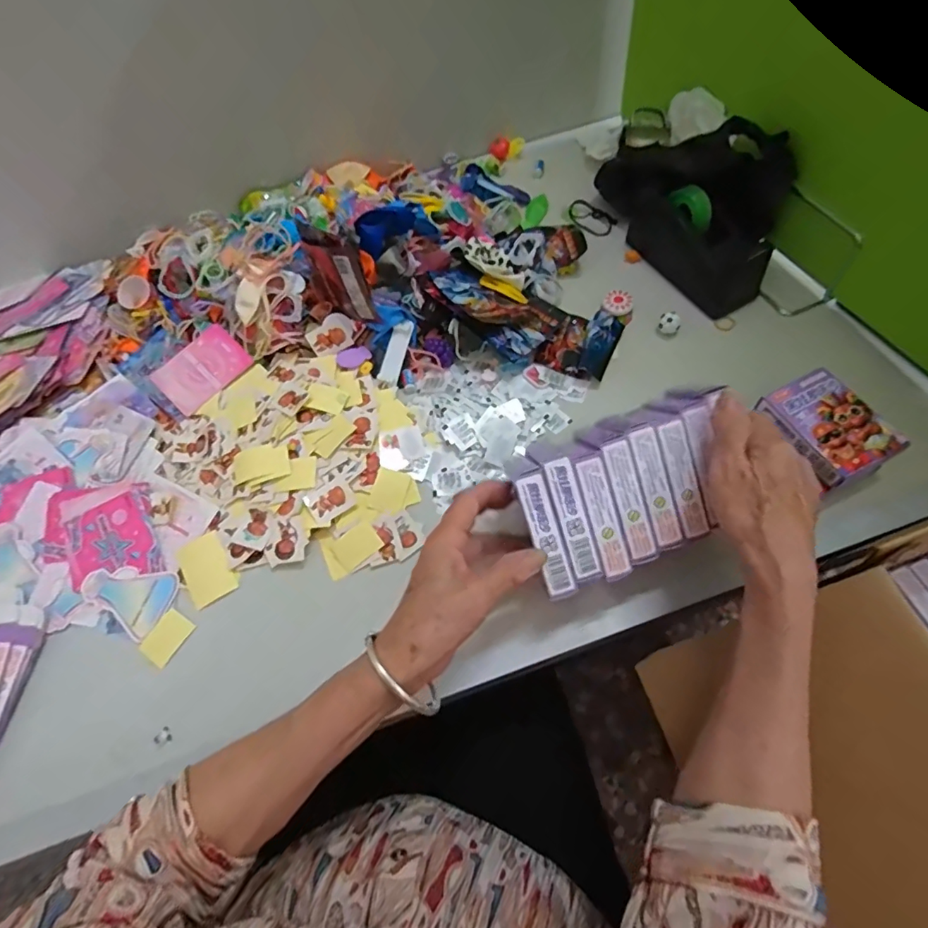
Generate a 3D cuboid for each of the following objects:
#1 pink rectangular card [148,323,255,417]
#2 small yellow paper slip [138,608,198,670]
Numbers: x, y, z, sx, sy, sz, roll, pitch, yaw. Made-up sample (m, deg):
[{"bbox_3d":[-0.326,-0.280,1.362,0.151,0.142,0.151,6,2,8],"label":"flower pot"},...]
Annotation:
[{"bbox_3d":[-0.267,-0.098,0.514,0.062,0.010,0.086,42,75,17],"label":"pink rectangular card"},{"bbox_3d":[-0.249,0.145,0.423,0.031,0.004,0.039,29,69,18],"label":"small yellow paper slip"}]

